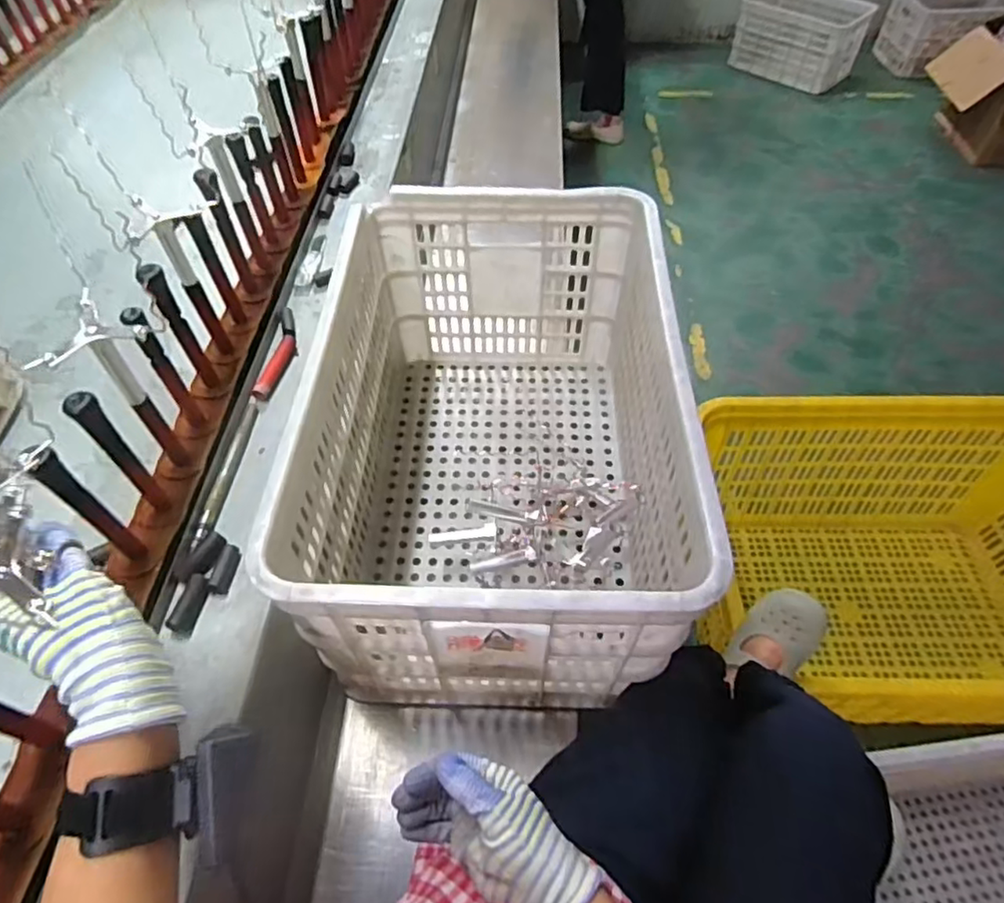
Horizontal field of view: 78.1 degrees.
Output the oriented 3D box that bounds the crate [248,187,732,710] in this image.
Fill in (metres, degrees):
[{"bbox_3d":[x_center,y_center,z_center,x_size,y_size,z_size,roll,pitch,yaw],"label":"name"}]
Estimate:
[{"bbox_3d":[0.001,-0.023,0.693,0.340,0.281,0.522,1,53,3],"label":"crate"}]

